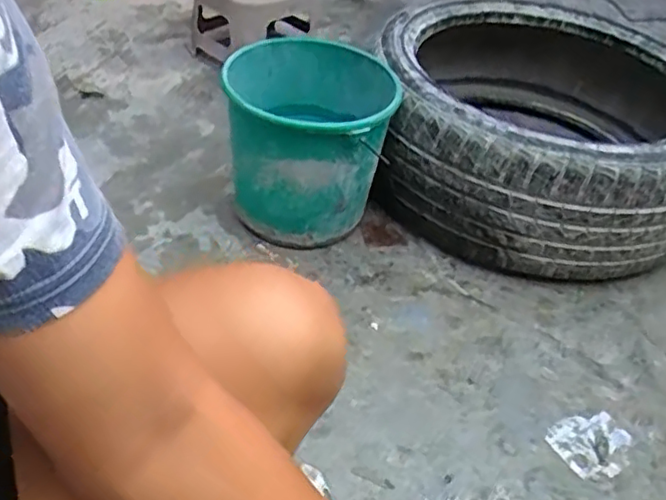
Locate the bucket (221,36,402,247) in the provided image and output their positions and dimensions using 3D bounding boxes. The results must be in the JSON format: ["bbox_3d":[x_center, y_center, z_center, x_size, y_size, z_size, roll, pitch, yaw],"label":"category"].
[{"bbox_3d":[-0.050,-0.193,1.046,0.248,0.239,0.301,-4,43,-13],"label":"bucket"}]

